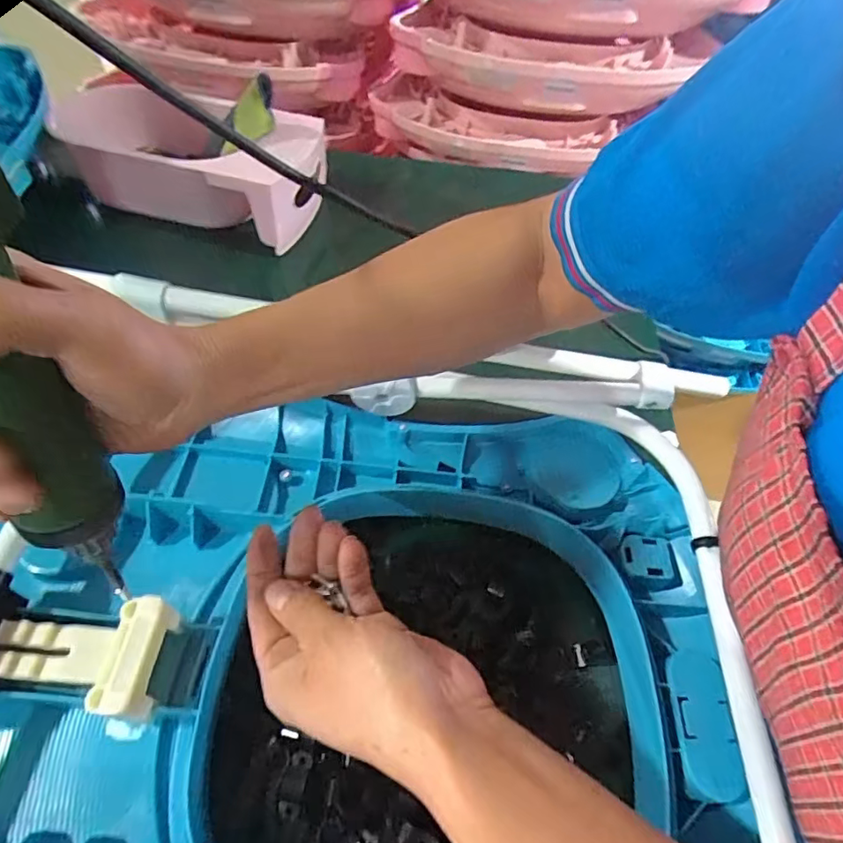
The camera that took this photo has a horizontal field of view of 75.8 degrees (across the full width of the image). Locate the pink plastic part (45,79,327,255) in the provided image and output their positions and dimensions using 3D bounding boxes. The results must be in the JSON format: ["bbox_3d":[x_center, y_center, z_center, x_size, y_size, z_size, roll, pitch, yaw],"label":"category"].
[{"bbox_3d":[-0.248,-0.315,0.641,0.262,0.091,0.167,14,54,5],"label":"pink plastic part"}]

